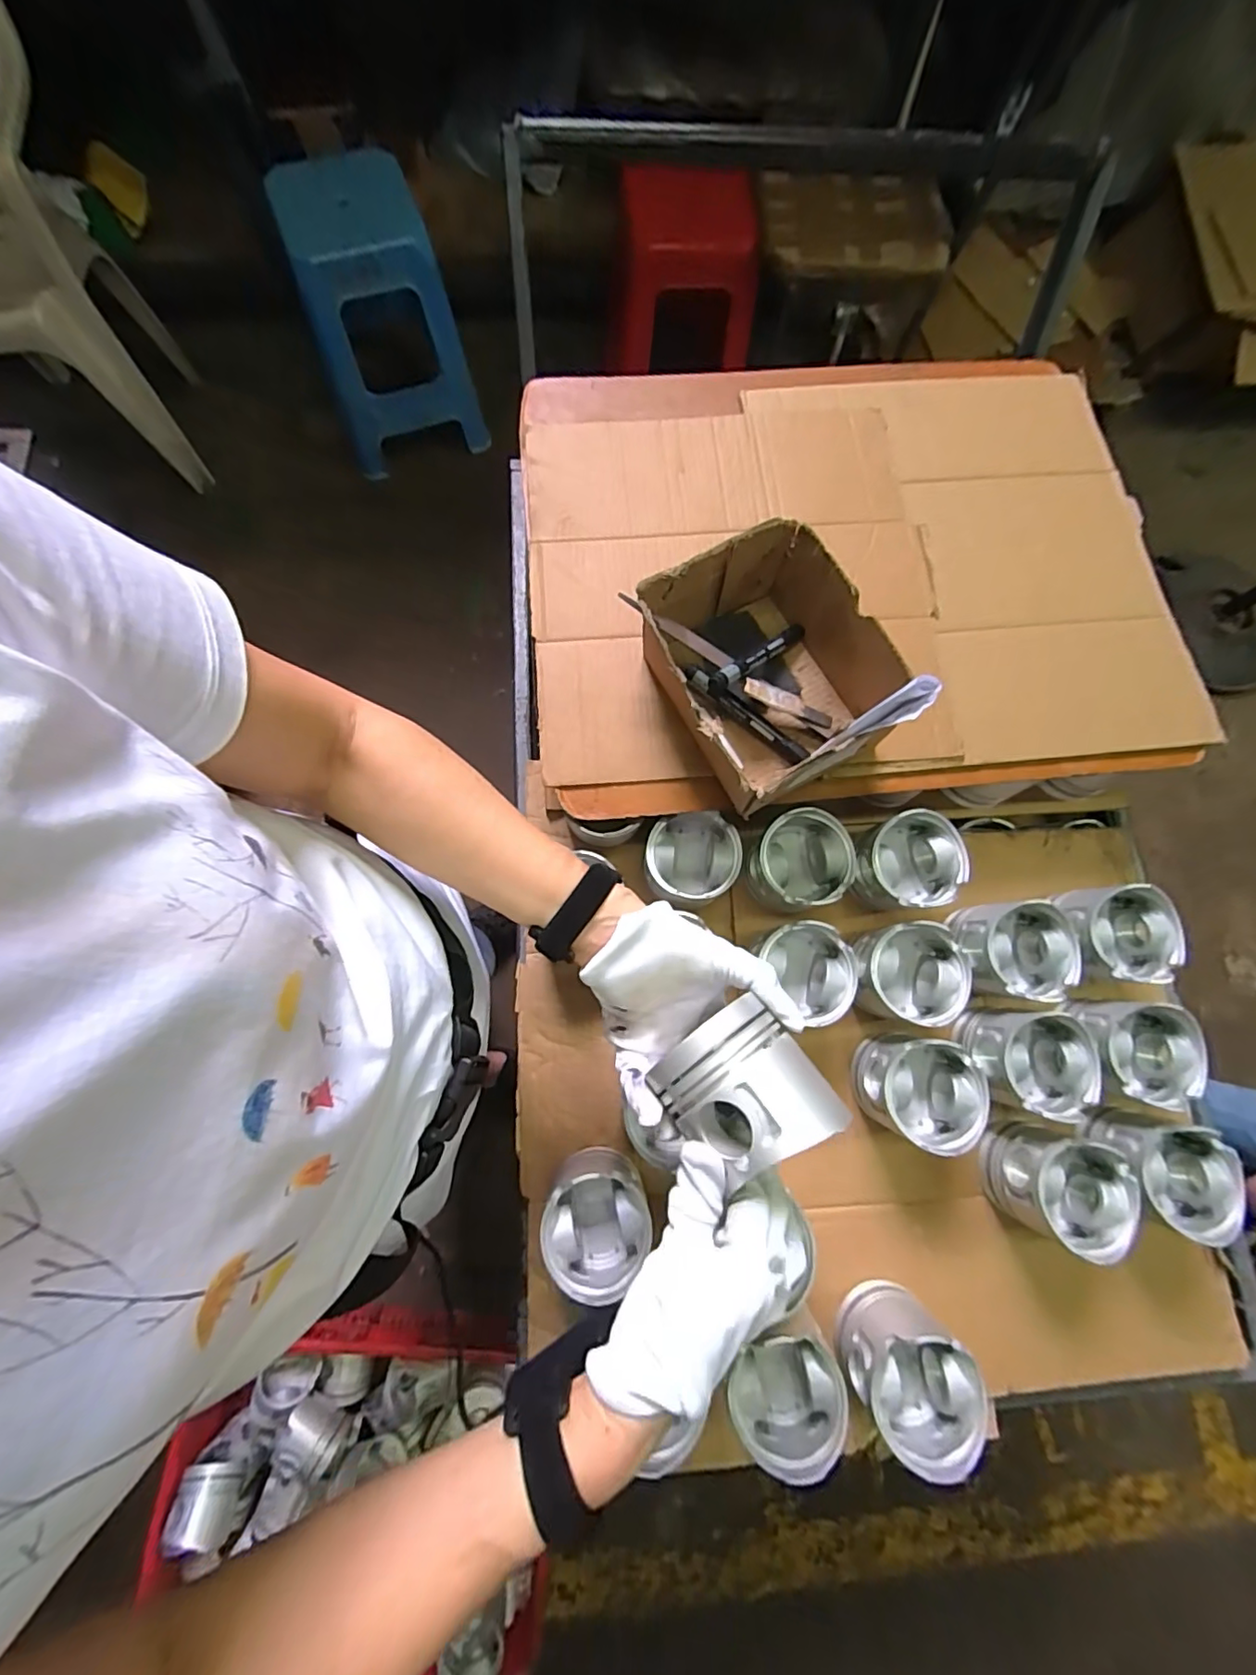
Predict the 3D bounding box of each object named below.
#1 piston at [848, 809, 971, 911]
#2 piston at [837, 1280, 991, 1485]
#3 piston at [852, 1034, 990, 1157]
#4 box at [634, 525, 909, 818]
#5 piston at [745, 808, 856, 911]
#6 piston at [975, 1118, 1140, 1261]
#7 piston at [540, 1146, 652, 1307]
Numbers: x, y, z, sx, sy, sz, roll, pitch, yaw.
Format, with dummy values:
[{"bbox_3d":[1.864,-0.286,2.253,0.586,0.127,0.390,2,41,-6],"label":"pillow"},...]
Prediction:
[{"bbox_3d":[0.280,0.028,0.587,0.096,0.072,0.093,1,77,-3],"label":"piston"},{"bbox_3d":[0.238,0.455,0.491,0.091,0.082,0.099,1,77,-3],"label":"piston"},{"bbox_3d":[0.270,0.236,0.544,0.099,0.072,0.093,1,77,-3],"label":"piston"},{"bbox_3d":[0.121,-0.150,0.528,0.176,0.093,0.211,-27,78,-9],"label":"box"},{"bbox_3d":[0.171,0.027,0.582,0.093,0.076,0.088,1,77,-3],"label":"piston"},{"bbox_3d":[0.396,0.323,0.540,0.094,0.077,0.094,1,77,-3],"label":"piston"},{"bbox_3d":[-0.030,0.340,0.515,0.095,0.083,0.103,11,76,0],"label":"piston"}]

